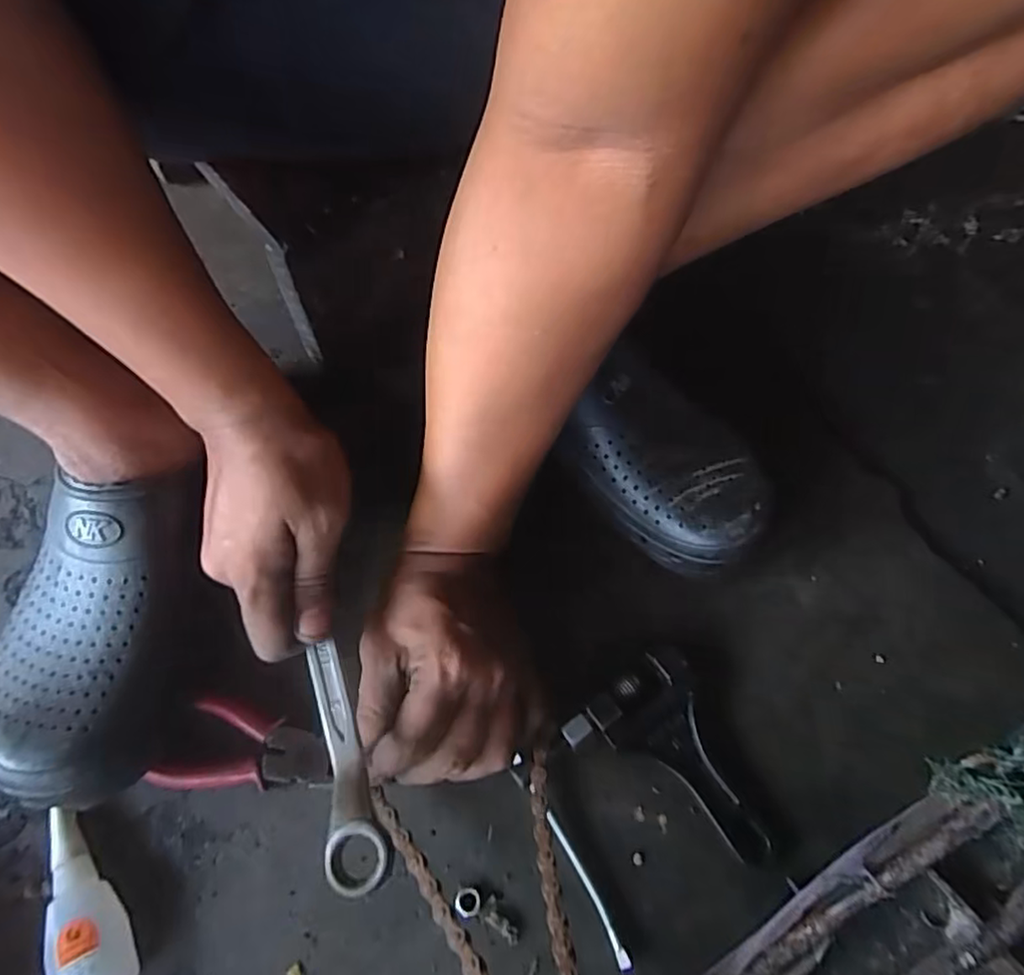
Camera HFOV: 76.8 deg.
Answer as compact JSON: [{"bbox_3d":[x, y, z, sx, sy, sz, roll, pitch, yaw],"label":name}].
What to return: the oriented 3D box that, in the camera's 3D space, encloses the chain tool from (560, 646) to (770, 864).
[{"bbox_3d":[0.090,0.148,0.344,0.077,0.021,0.106,-34,67,-18],"label":"chain tool"}]

